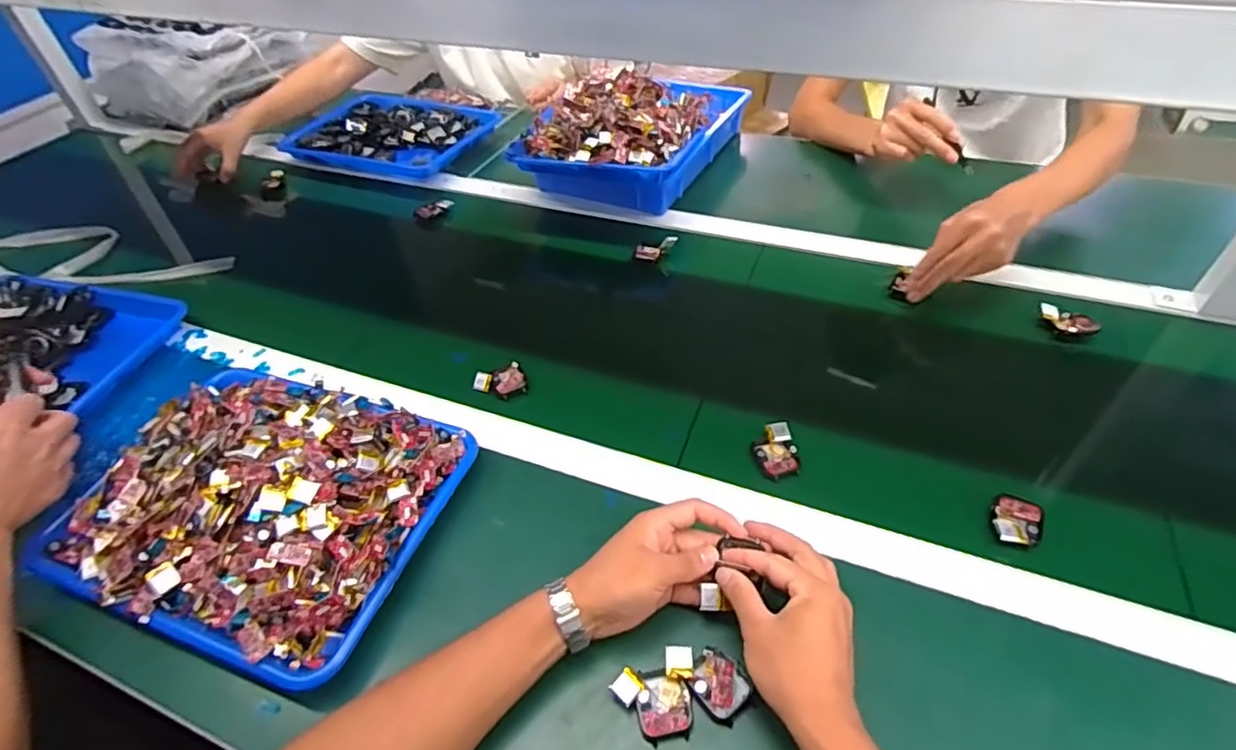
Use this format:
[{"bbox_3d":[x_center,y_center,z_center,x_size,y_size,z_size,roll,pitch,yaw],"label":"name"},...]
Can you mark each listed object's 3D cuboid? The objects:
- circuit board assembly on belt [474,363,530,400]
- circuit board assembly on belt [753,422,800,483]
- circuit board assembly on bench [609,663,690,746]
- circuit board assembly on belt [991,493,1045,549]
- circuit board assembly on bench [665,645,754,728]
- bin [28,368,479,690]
[{"bbox_3d":[-0.130,0.009,0.677,0.056,0.011,0.037,-11,68,-1],"label":"circuit board assembly on belt"},{"bbox_3d":[0.152,0.073,0.591,0.039,0.016,0.055,-9,46,-4],"label":"circuit board assembly on belt"},{"bbox_3d":[0.028,0.234,0.443,0.041,0.016,0.056,-33,52,-25],"label":"circuit board assembly on bench"},{"bbox_3d":[0.343,0.124,0.528,0.038,0.015,0.055,14,49,18],"label":"circuit board assembly on belt"},{"bbox_3d":[0.066,0.219,0.452,0.062,0.014,0.040,30,55,30],"label":"circuit board assembly on bench"},{"bbox_3d":[-0.318,0.103,0.548,0.313,0.067,0.240,12,48,16],"label":"bin"}]

